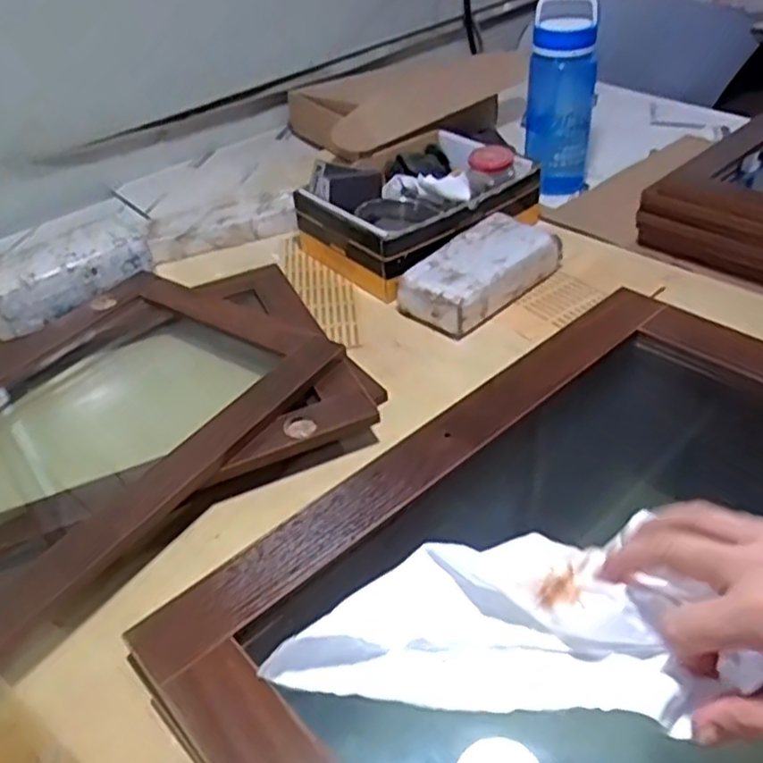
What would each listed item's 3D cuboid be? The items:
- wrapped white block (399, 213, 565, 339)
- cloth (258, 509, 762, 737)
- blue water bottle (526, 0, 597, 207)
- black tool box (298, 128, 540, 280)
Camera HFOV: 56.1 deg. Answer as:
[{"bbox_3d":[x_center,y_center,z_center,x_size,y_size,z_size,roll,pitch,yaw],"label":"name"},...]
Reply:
[{"bbox_3d":[0.134,-0.146,0.946,0.219,0.057,0.112,-33,47,-28],"label":"wrapped white block"},{"bbox_3d":[0.062,0.123,0.370,0.220,0.025,0.094,-3,41,10],"label":"cloth"},{"bbox_3d":[0.286,-0.439,1.138,0.103,0.287,0.091,2,41,11],"label":"blue water bottle"},{"bbox_3d":[0.056,-0.275,1.041,0.310,0.082,0.232,-32,46,-27],"label":"black tool box"}]

